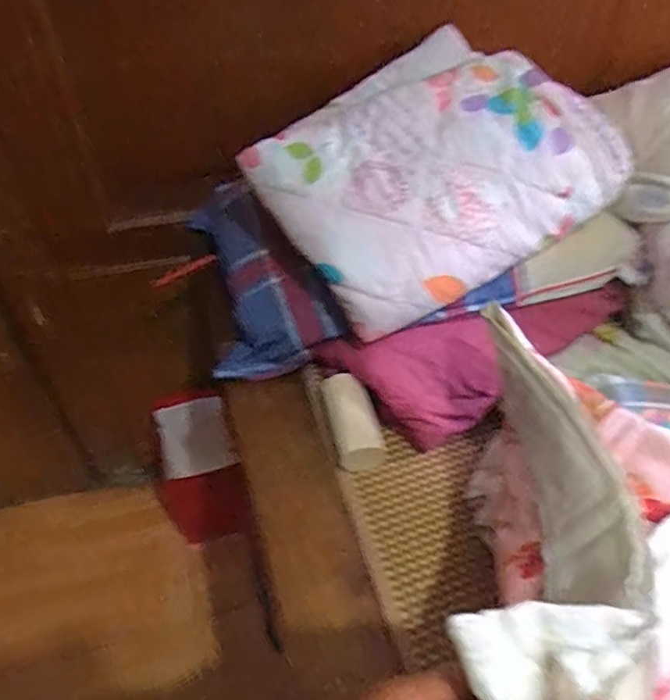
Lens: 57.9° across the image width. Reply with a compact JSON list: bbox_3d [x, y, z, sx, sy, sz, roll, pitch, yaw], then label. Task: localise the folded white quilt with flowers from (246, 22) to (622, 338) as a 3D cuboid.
[{"bbox_3d":[0.139,-0.257,0.838,0.459,0.095,0.353,-32,85,-9],"label":"folded white quilt with flowers"}]

